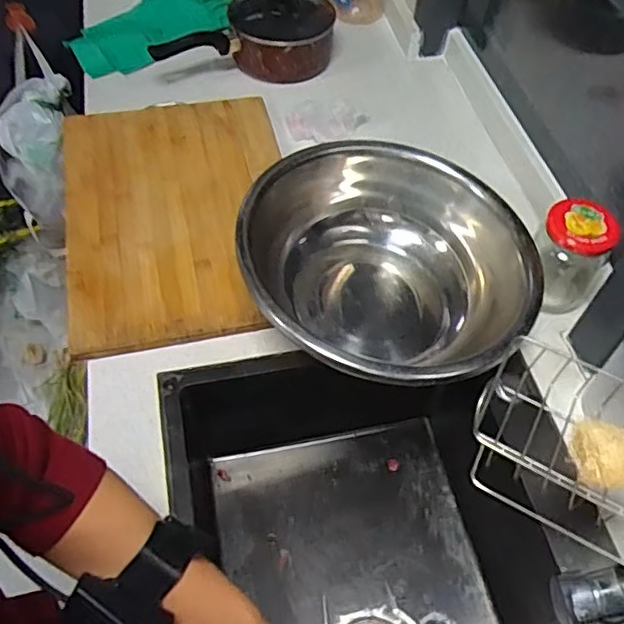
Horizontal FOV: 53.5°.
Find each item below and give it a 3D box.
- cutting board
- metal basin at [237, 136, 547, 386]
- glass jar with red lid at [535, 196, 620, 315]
[{"bbox_3d":[-0.184,-0.152,0.847,0.294,0.035,0.430,-9,56,-9],"label":"cutting board"},{"bbox_3d":[0.082,-0.051,0.736,0.328,0.131,0.328,1,55,-2],"label":"metal basin"},{"bbox_3d":[0.317,-0.065,0.765,0.073,0.128,0.083,-20,58,-16],"label":"glass jar with red lid"}]

